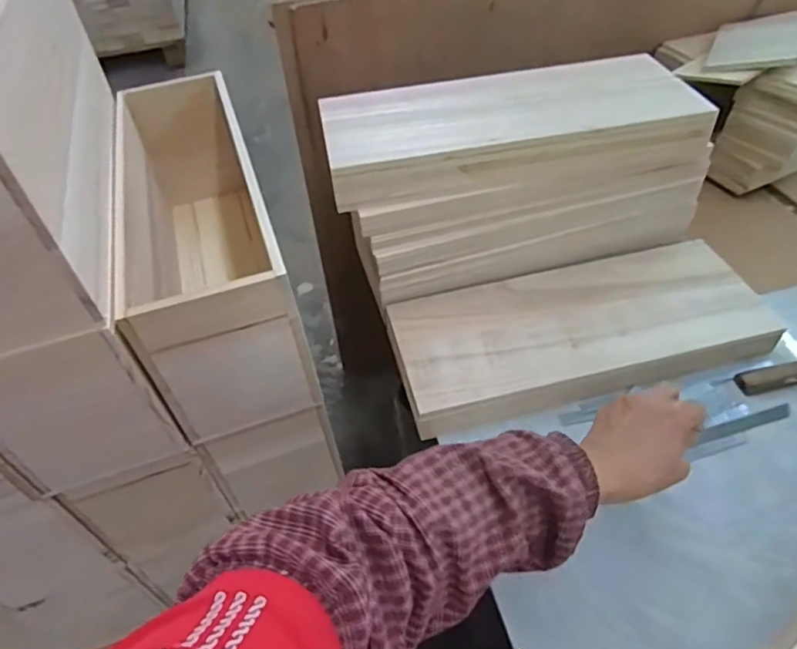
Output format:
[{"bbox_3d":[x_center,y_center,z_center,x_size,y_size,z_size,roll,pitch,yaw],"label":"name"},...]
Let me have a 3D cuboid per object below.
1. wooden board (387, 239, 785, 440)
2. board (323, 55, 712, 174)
[{"bbox_3d":[0.196,0.008,0.632,0.393,0.046,0.166,-13,47,-6],"label":"wooden board"},{"bbox_3d":[0.117,-0.233,0.614,0.387,0.011,0.152,-8,46,-2],"label":"board"}]

